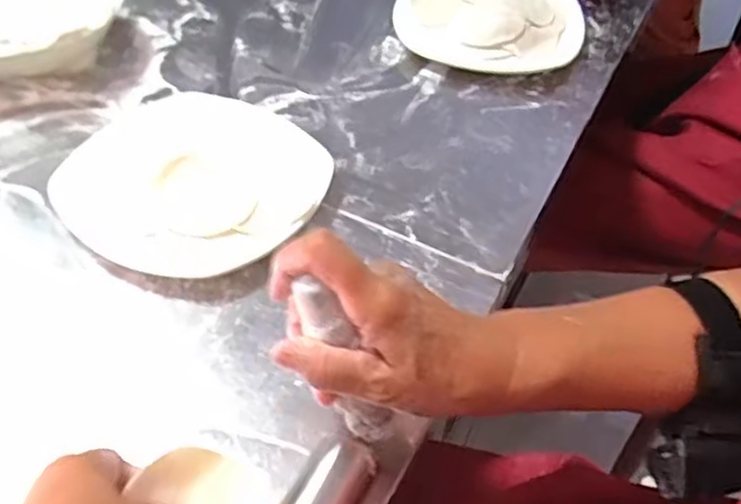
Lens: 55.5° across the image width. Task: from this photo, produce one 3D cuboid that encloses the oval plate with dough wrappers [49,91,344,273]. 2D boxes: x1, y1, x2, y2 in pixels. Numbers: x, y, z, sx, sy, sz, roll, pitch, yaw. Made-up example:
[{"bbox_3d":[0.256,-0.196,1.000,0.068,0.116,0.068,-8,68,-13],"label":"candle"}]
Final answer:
[{"bbox_3d":[-0.137,-0.055,0.529,0.195,0.020,0.176,23,50,16],"label":"oval plate with dough wrappers"}]

